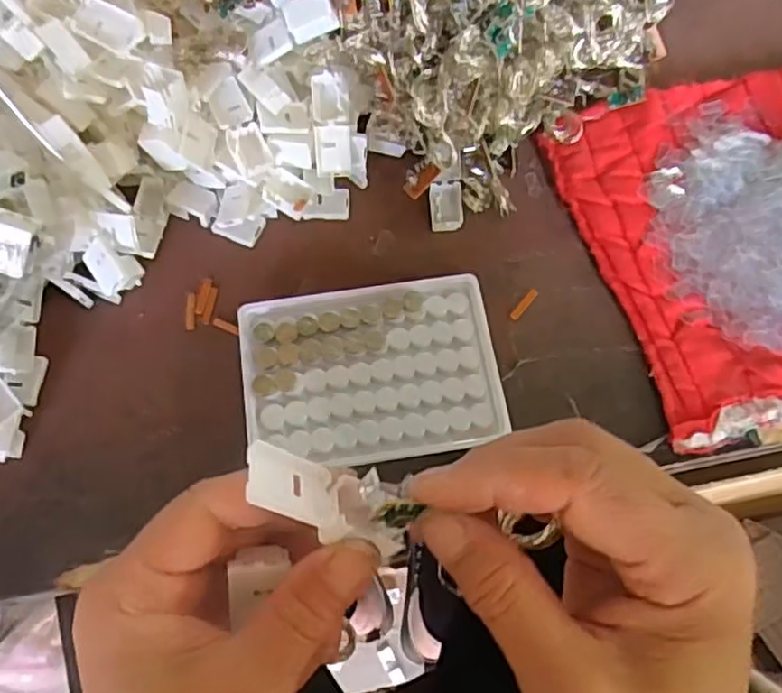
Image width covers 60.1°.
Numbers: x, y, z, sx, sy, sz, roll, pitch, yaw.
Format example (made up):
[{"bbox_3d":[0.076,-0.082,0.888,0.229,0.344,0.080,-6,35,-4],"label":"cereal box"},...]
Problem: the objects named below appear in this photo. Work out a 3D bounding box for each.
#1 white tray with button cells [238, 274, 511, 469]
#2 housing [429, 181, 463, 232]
[{"bbox_3d":[-0.010,0.013,0.355,0.129,0.016,0.092,-8,70,-3],"label":"white tray with button cells"},{"bbox_3d":[0.032,-0.081,0.392,0.019,0.009,0.028,-2,70,-1],"label":"housing"}]

